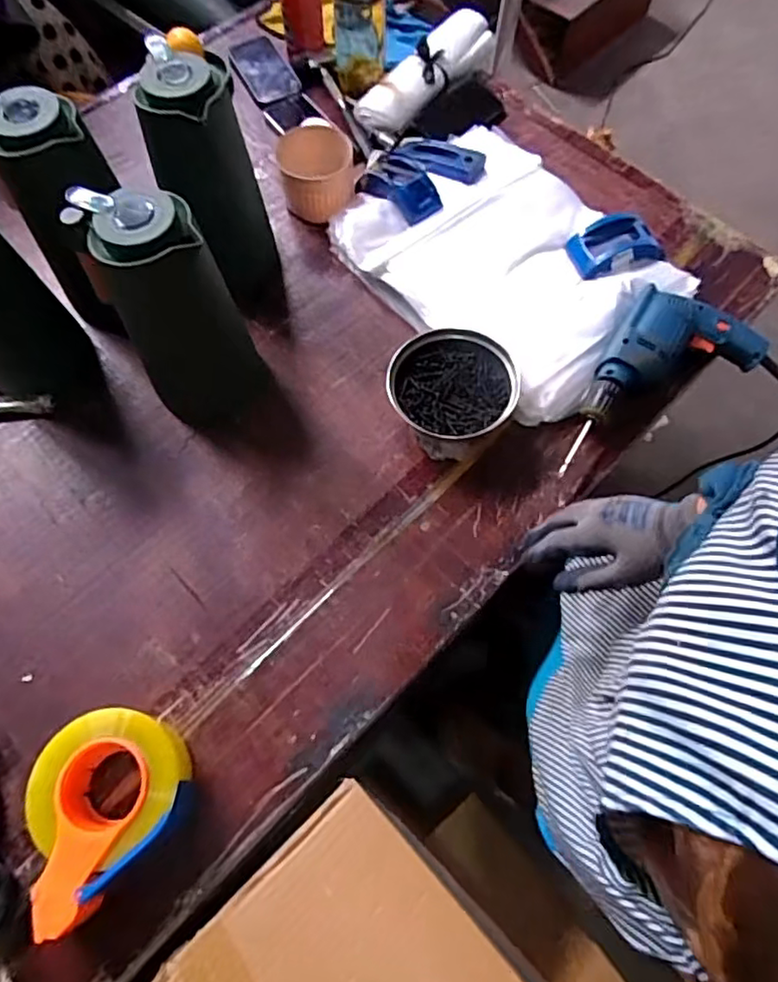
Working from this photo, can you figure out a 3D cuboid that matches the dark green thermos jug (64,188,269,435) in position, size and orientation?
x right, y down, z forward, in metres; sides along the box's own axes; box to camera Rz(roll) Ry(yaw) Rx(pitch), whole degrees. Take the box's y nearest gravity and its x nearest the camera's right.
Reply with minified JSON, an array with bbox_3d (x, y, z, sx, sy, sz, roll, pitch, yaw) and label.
[{"bbox_3d":[-0.229,-0.197,0.666,0.137,0.256,0.134,-22,69,-10],"label":"dark green thermos jug"}]

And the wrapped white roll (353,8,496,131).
[{"bbox_3d":[0.068,-0.687,0.998,0.073,0.051,0.306,41,72,15],"label":"wrapped white roll"}]

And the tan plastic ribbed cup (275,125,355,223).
[{"bbox_3d":[-0.101,-0.452,0.876,0.105,0.086,0.114,1,67,-1],"label":"tan plastic ribbed cup"}]

